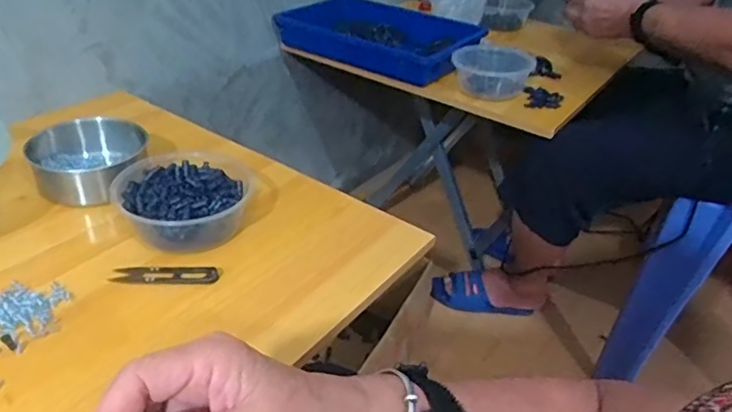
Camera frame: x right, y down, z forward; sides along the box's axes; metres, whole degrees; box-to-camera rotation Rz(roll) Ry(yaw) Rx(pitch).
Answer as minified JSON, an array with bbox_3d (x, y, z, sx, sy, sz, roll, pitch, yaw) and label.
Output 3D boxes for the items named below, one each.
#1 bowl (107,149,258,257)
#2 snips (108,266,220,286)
[{"bbox_3d":[-0.188,-0.004,0.610,0.148,0.055,0.132,-9,36,-21],"label":"bowl"},{"bbox_3d":[-0.195,0.067,0.548,0.101,0.010,0.023,3,33,-4],"label":"snips"}]

